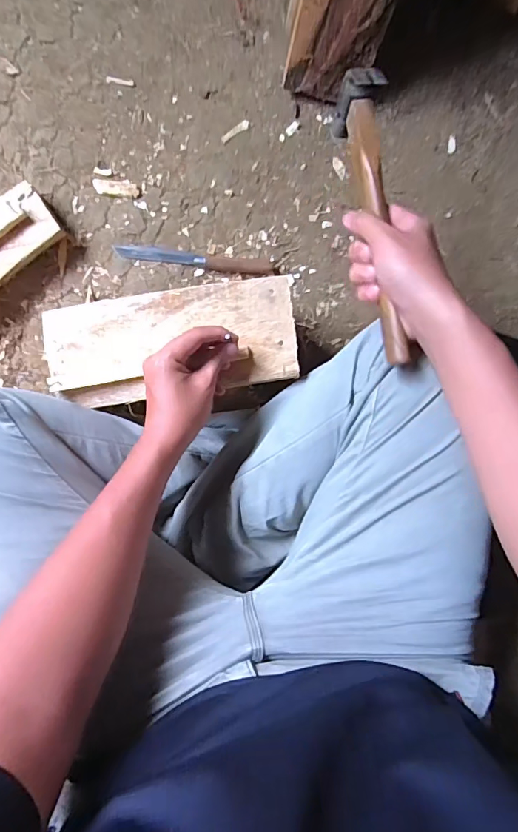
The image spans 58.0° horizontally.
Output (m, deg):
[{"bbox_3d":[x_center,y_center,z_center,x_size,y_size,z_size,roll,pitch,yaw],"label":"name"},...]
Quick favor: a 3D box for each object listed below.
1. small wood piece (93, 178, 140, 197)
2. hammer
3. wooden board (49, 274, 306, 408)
[{"bbox_3d":[-0.194,-0.312,0.637,0.060,0.004,0.023,2,90,-9],"label":"small wood piece"},{"bbox_3d":[0.107,-0.179,0.431,0.023,0.075,0.266,-7,85,-9],"label":"hammer"},{"bbox_3d":[-0.094,-0.082,0.520,0.272,0.020,0.116,-9,92,-5],"label":"wooden board"}]

